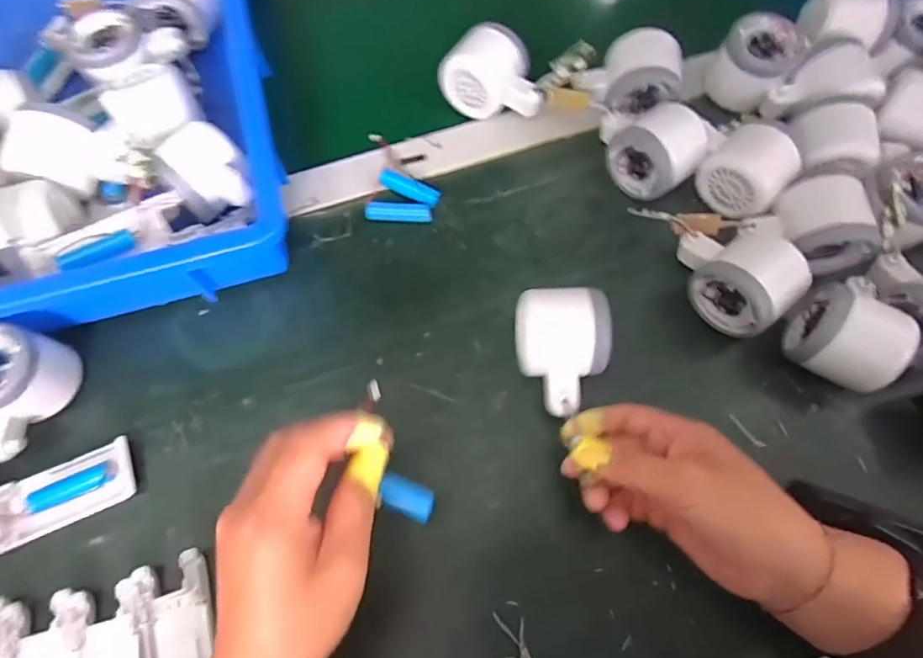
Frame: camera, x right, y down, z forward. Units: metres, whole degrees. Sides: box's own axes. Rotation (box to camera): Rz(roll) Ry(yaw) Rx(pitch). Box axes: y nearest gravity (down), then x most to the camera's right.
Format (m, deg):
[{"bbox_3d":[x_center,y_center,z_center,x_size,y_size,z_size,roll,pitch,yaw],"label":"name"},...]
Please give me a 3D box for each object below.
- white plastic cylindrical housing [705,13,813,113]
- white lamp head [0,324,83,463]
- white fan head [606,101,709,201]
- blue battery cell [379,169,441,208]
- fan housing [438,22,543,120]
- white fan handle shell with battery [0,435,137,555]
[{"bbox_3d":[0.248,-0.227,0.427,0.057,0.056,0.062,0,69,0],"label":"white plastic cylindrical housing"},{"bbox_3d":[-0.307,0.043,0.335,0.062,0.048,0.085,8,69,3],"label":"white lamp head"},{"bbox_3d":[0.156,-0.142,0.399,0.058,0.064,0.062,-40,74,-13],"label":"white fan head"},{"bbox_3d":[-0.043,-0.115,0.417,0.054,0.010,0.015,28,72,10],"label":"blue battery cell"},{"bbox_3d":[0.026,-0.213,0.429,0.085,0.059,0.048,7,69,3],"label":"fan housing"},{"bbox_3d":[-0.270,0.112,0.328,0.106,0.015,0.042,-21,70,-7],"label":"white fan handle shell with battery"}]

